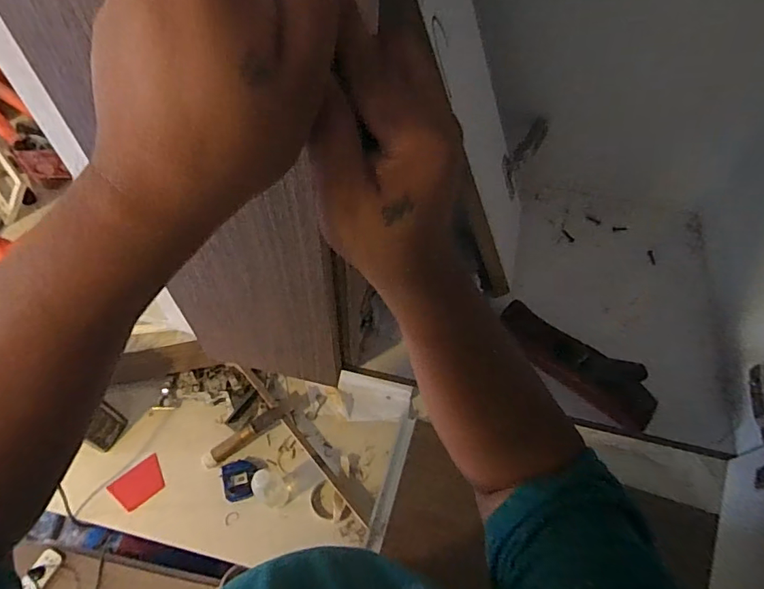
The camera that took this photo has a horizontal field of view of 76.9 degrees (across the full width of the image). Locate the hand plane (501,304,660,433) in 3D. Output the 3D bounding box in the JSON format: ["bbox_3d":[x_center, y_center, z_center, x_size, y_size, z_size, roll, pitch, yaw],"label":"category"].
[{"bbox_3d":[0.222,0.076,0.551,0.190,0.050,0.046,37,63,19],"label":"hand plane"}]

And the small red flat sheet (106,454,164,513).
[{"bbox_3d":[-0.524,0.411,1.045,0.104,0.006,0.075,-38,75,-23],"label":"small red flat sheet"}]

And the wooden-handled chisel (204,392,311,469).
[{"bbox_3d":[-0.288,0.305,1.095,0.253,0.033,0.043,-31,64,-20],"label":"wooden-handled chisel"}]

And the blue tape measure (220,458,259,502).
[{"bbox_3d":[-0.309,0.400,1.044,0.069,0.032,0.083,-11,58,-9],"label":"blue tape measure"}]

